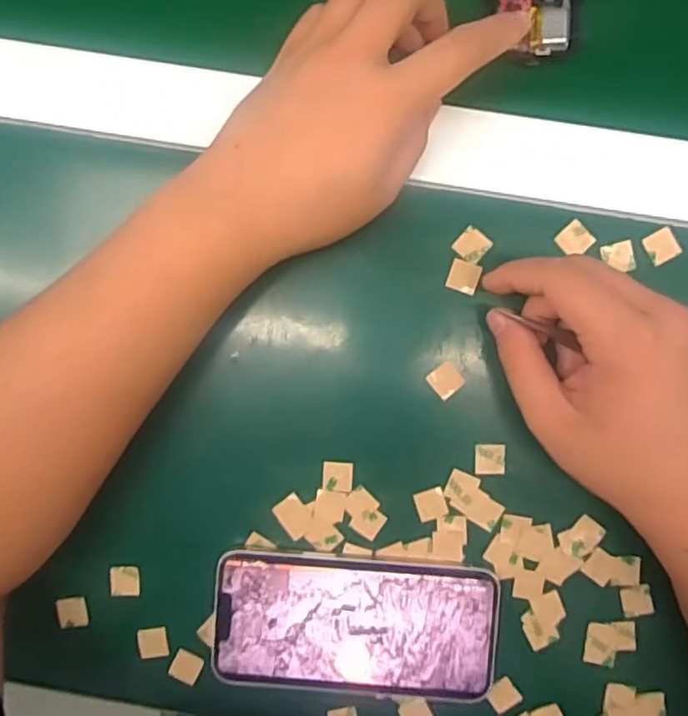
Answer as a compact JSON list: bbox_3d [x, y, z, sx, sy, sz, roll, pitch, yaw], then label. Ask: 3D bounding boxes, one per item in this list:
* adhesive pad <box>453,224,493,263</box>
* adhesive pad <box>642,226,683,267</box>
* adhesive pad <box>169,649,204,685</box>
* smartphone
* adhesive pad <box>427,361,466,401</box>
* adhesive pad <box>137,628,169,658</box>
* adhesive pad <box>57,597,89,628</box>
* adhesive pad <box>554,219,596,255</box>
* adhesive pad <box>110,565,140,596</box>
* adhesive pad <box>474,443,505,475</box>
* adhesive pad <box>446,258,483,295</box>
[{"bbox_3d":[0.065,-0.058,0.328,0.016,0.004,0.016,40,93,0],"label":"adhesive pad"},{"bbox_3d":[0.161,-0.056,0.325,0.016,0.004,0.016,-34,91,3],"label":"adhesive pad"},{"bbox_3d":[-0.086,0.168,0.350,0.016,0.005,0.015,26,93,1],"label":"adhesive pad"},{"bbox_3d":[0.006,0.142,0.339,0.144,0.009,0.074,5,92,2],"label":"smartphone"},{"bbox_3d":[0.052,0.012,0.331,0.015,0.004,0.015,-39,91,3],"label":"adhesive pad"},{"bbox_3d":[-0.103,0.155,0.349,0.015,0.004,0.017,-4,92,2],"label":"adhesive pad"},{"bbox_3d":[-0.147,0.138,0.349,0.015,0.005,0.016,-2,92,2],"label":"adhesive pad"},{"bbox_3d":[0.117,-0.060,0.325,0.016,0.004,0.015,-41,91,3],"label":"adhesive pad"},{"bbox_3d":[-0.118,0.120,0.347,0.015,0.004,0.016,0,92,2],"label":"adhesive pad"},{"bbox_3d":[0.076,0.053,0.334,0.016,0.004,0.016,0,92,2],"label":"adhesive pad"},{"bbox_3d":[0.061,-0.041,0.328,0.016,0.004,0.015,19,93,1],"label":"adhesive pad"}]

